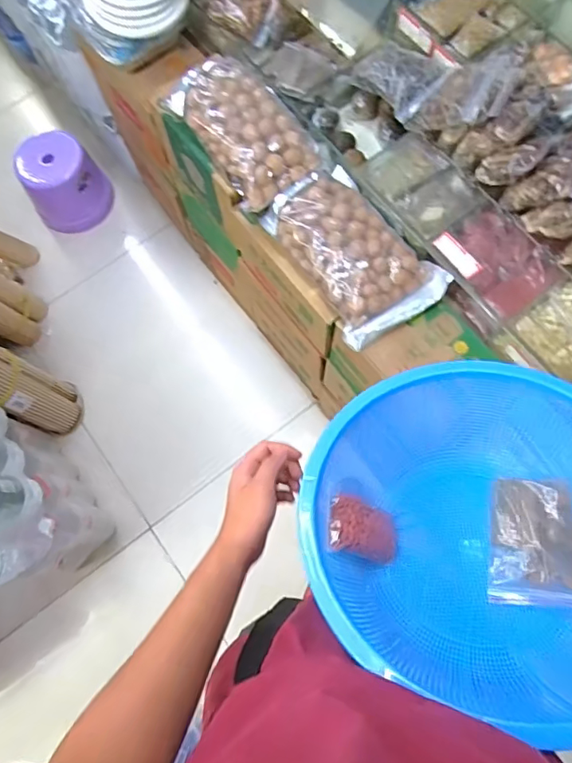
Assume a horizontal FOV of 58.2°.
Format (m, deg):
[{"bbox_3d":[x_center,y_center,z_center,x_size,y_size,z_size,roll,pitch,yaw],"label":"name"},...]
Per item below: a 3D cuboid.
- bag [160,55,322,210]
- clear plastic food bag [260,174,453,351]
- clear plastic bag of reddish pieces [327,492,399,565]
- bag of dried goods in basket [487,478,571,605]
[{"bbox_3d":[-0.077,-0.493,0.997,0.190,0.074,0.302,-34,75,-8],"label":"bag"},{"bbox_3d":[0.119,-0.235,0.958,0.202,0.061,0.331,-37,76,-9],"label":"clear plastic food bag"},{"bbox_3d":[0.084,0.160,0.560,0.099,0.025,0.061,24,66,-26],"label":"clear plastic bag of reddish pieces"},{"bbox_3d":[0.267,0.169,0.556,0.096,0.020,0.133,-3,58,14],"label":"bag of dried goods in basket"}]

